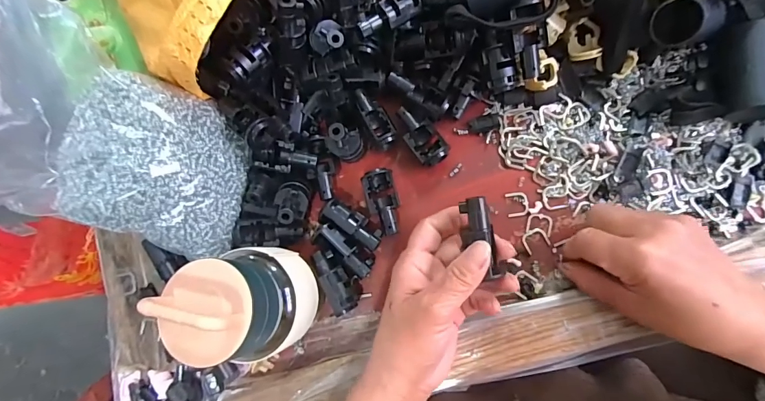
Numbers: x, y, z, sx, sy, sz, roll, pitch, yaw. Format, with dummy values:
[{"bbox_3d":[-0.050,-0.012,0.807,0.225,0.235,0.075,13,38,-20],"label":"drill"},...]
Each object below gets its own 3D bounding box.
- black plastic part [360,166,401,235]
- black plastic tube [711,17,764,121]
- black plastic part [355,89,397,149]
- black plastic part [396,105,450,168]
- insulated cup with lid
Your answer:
[{"bbox_3d":[0.001,0.001,0.315,0.025,0.015,0.053,-14,84,7],"label":"black plastic part"},{"bbox_3d":[0.249,-0.089,0.266,0.031,0.034,0.063,-6,86,8],"label":"black plastic tube"},{"bbox_3d":[-0.006,-0.069,0.319,0.019,0.020,0.052,-30,83,5],"label":"black plastic part"},{"bbox_3d":[0.031,-0.052,0.313,0.025,0.015,0.052,-38,82,4],"label":"black plastic part"},{"bbox_3d":[-0.089,0.068,0.251,0.063,0.115,0.068,-1,86,8],"label":"insulated cup with lid"}]

